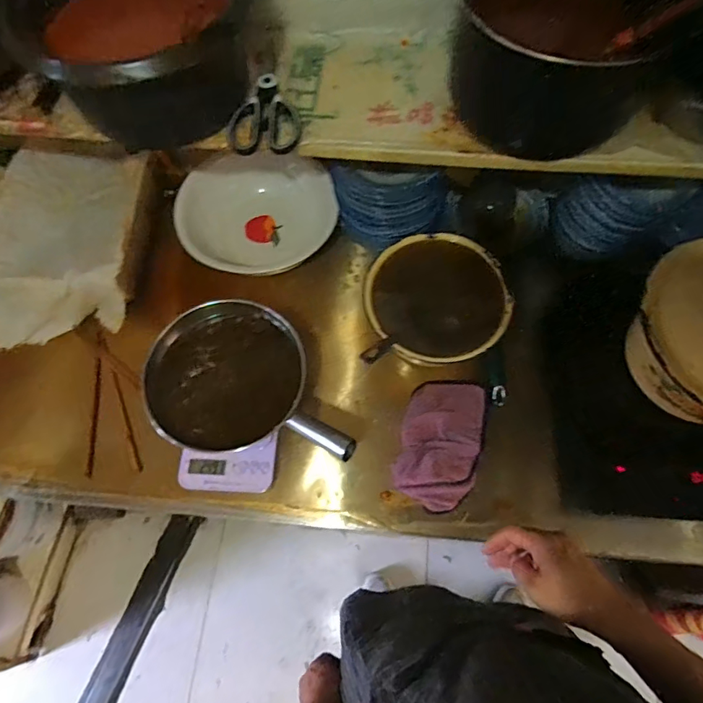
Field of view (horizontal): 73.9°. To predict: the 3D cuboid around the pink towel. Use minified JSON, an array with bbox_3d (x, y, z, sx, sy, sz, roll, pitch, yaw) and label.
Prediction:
[{"bbox_3d":[0.127,0.125,0.665,0.110,0.026,0.181,16,68,9],"label":"pink towel"}]

